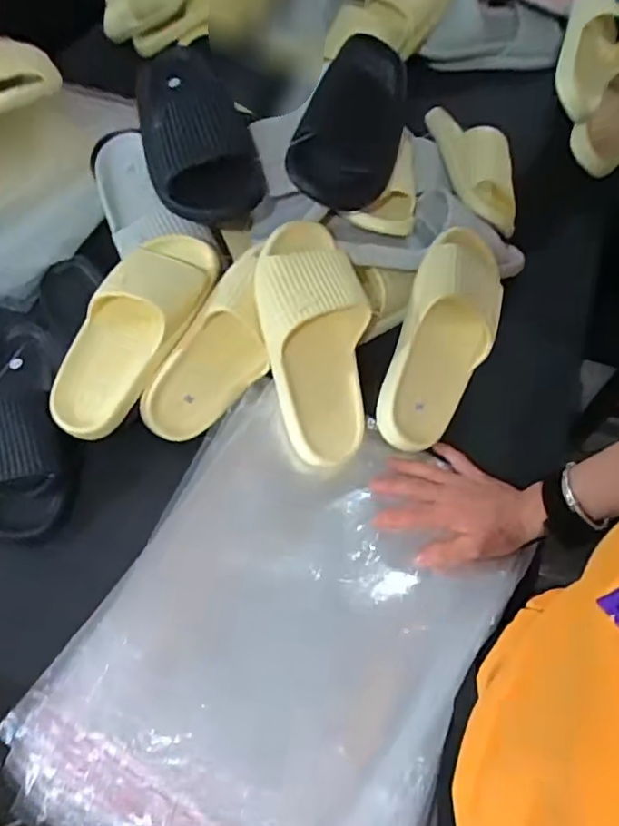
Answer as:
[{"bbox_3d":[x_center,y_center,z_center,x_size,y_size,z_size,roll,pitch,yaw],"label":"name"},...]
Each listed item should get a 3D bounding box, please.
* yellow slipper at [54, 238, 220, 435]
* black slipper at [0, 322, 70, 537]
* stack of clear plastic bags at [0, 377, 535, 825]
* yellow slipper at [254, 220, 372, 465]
[{"bbox_3d":[-0.181,-0.092,0.605,0.091,0.062,0.247,26,77,17],"label":"yellow slipper"},{"bbox_3d":[-0.314,-0.001,0.629,0.119,0.065,0.270,-13,59,-6],"label":"black slipper"},{"bbox_3d":[-0.016,0.192,0.490,0.312,0.045,0.398,23,62,16],"label":"stack of clear plastic bags"},{"bbox_3d":[0.008,-0.074,0.595,0.109,0.072,0.249,-7,89,-2],"label":"yellow slipper"}]

